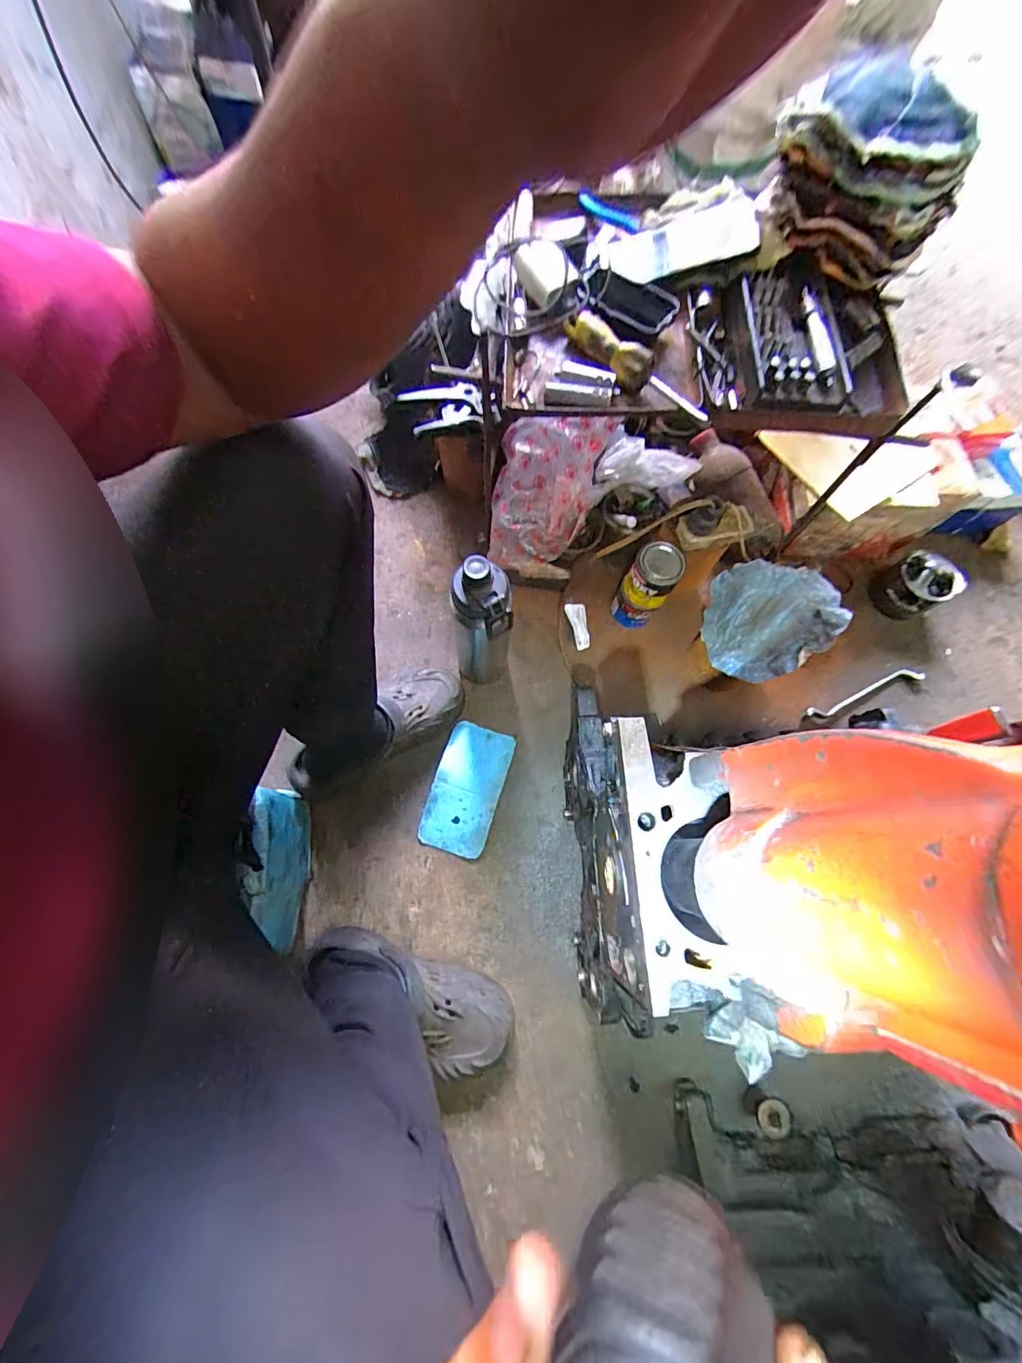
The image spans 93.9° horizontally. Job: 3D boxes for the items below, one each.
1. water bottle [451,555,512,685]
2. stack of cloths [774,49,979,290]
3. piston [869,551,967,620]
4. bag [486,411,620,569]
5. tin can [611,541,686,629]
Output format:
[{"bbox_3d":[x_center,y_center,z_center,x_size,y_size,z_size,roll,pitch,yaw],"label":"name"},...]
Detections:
[{"bbox_3d":[-0.045,-0.076,0.666,0.084,0.275,0.103,-8,71,-3],"label":"water bottle"},{"bbox_3d":[0.350,-0.507,0.484,0.177,0.121,0.094,37,74,10],"label":"stack of cloths"},{"bbox_3d":[0.690,-0.165,0.816,0.105,0.065,0.096,-22,73,-8],"label":"piston"},{"bbox_3d":[0.054,-0.297,0.765,0.164,0.073,0.249,18,98,9],"label":"bag"},{"bbox_3d":[0.209,-0.146,0.752,0.074,0.160,0.062,28,73,9],"label":"tin can"}]

